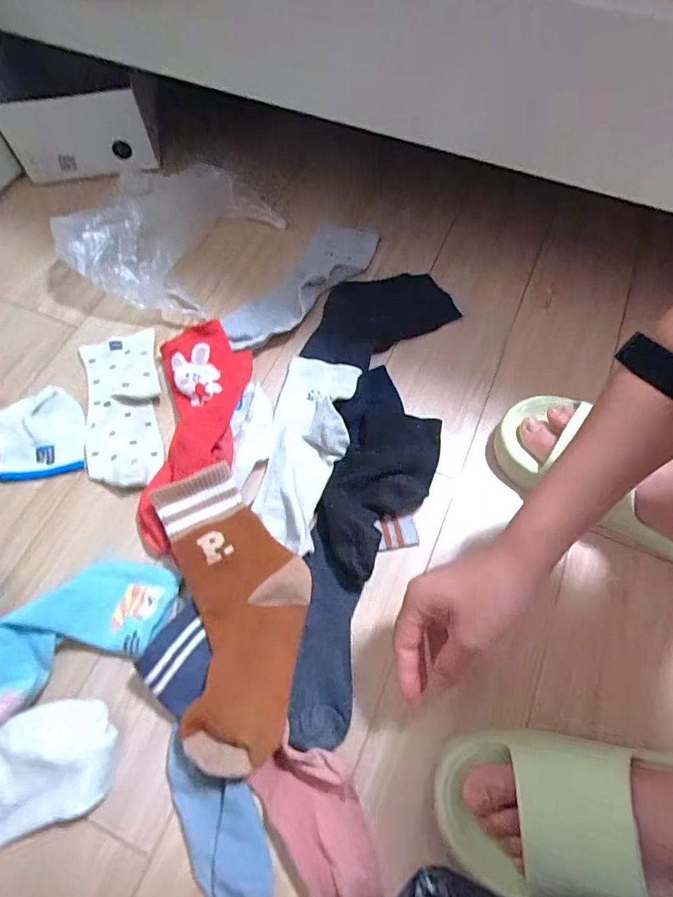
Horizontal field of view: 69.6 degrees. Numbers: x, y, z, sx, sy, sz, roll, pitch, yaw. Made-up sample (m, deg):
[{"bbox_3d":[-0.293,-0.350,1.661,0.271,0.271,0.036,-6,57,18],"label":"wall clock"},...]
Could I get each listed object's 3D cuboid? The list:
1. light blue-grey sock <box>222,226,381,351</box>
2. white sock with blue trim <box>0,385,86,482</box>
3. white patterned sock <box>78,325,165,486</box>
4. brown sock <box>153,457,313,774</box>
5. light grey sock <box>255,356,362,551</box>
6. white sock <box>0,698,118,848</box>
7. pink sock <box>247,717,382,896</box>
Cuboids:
[{"bbox_3d":[-0.043,-0.215,0.611,0.087,0.015,0.251,38,72,17],"label":"light blue-grey sock"},{"bbox_3d":[-0.324,-0.016,0.527,0.091,0.016,0.102,-16,66,-6],"label":"white sock with blue trim"},{"bbox_3d":[-0.240,-0.049,0.539,0.084,0.016,0.200,-13,66,-5],"label":"white patterned sock"},{"bbox_3d":[-0.084,0.136,0.435,0.120,0.039,0.251,-14,66,-5],"label":"brown sock"},{"bbox_3d":[-0.032,-0.008,0.503,0.080,0.030,0.218,9,66,5],"label":"light grey sock"},{"bbox_3d":[-0.251,0.260,0.386,0.141,0.039,0.083,-19,66,-7],"label":"white sock"},{"bbox_3d":[-0.009,0.298,0.372,0.068,0.024,0.143,-29,68,-11],"label":"pink sock"}]

